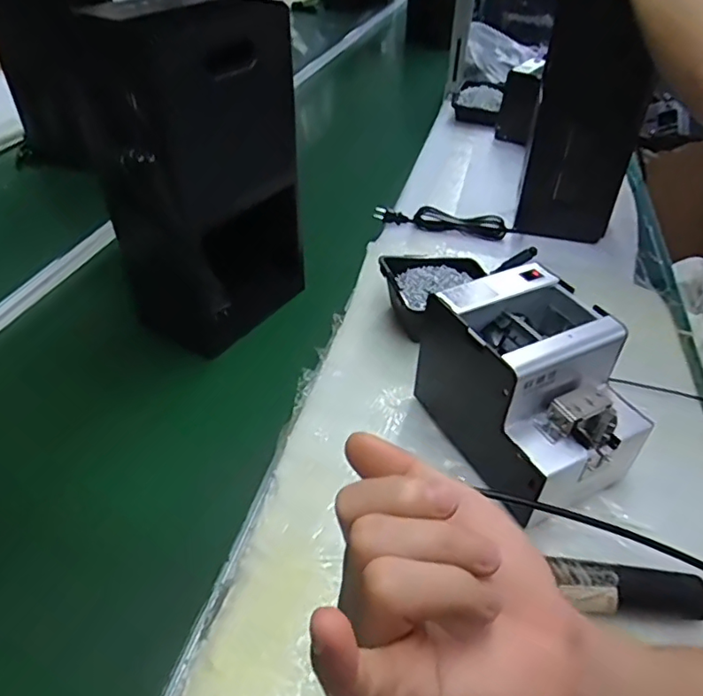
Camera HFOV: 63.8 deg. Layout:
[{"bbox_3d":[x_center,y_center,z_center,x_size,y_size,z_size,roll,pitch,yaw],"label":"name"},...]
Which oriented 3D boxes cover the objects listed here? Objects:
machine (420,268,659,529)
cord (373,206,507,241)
[{"bbox_3d":[0.162,0.030,0.528,0.125,0.142,0.189,-18,43,-21],"label":"machine"},{"bbox_3d":[0.137,-0.205,0.900,0.212,0.030,0.036,12,41,14],"label":"cord"}]

